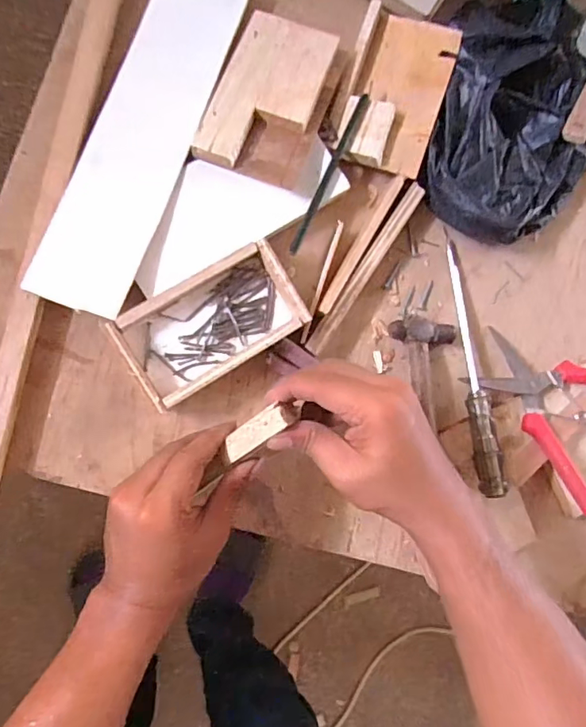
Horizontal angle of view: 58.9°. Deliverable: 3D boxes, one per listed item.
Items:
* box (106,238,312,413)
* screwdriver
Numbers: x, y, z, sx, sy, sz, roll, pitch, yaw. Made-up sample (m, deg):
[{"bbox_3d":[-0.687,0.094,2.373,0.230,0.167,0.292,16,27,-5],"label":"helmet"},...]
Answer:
[{"bbox_3d":[-0.066,-0.033,0.424,0.143,0.027,0.079,-31,96,-7],"label":"box"},{"bbox_3d":[0.161,-0.003,0.469,0.019,0.016,0.240,-5,79,-9],"label":"screwdriver"}]

